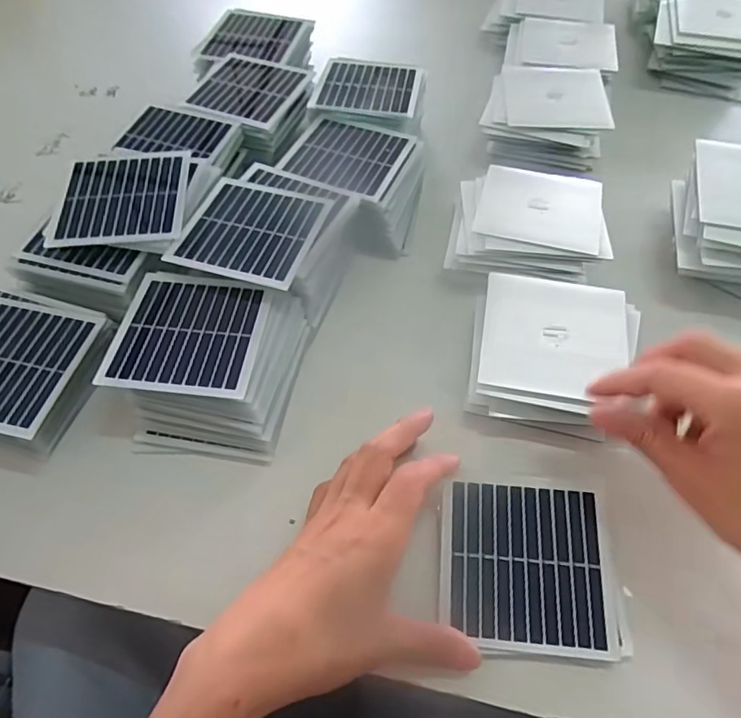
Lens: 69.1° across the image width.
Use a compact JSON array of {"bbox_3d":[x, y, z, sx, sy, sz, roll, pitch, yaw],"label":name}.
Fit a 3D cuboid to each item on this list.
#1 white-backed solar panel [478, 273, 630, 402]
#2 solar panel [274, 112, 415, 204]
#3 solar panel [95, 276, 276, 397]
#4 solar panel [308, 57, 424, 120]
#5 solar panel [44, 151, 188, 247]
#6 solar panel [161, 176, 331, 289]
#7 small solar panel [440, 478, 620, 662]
[{"bbox_3d":[0.118,-0.017,0.345,0.088,0.006,0.088,9,60,6],"label":"white-backed solar panel"},{"bbox_3d":[-0.020,-0.166,0.437,0.093,0.006,0.091,19,58,15],"label":"solar panel"},{"bbox_3d":[-0.114,-0.018,0.342,0.089,0.008,0.090,4,54,7],"label":"solar panel"},{"bbox_3d":[-0.001,-0.245,0.485,0.089,0.008,0.082,8,57,6],"label":"solar panel"},{"bbox_3d":[-0.177,-0.118,0.389,0.086,0.011,0.087,-3,66,-2],"label":"solar panel"},{"bbox_3d":[-0.082,-0.091,0.376,0.088,0.004,0.090,14,58,10],"label":"solar panel"},{"bbox_3d":[0.083,0.109,0.288,0.088,0.004,0.085,4,64,3],"label":"small solar panel"}]

